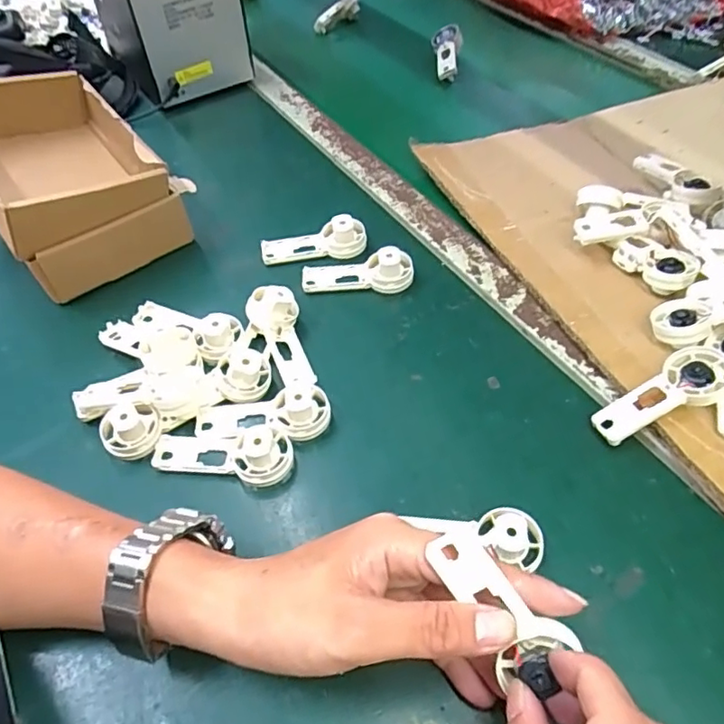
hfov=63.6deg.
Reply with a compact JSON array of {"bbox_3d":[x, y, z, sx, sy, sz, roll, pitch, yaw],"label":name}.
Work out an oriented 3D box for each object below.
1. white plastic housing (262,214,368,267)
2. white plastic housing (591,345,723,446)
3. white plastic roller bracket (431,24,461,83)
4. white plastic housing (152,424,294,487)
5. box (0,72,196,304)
[{"bbox_3d":[-0.044,-0.108,0.516,0.092,0.025,0.031,-2,50,1],"label":"white plastic housing"},{"bbox_3d":[0.201,0.022,0.388,0.097,0.012,0.039,-31,54,0],"label":"white plastic housing"},{"bbox_3d":[0.113,-0.413,0.785,0.039,0.021,0.093,3,66,6],"label":"white plastic roller bracket"},{"bbox_3d":[-0.094,0.062,0.391,0.094,0.032,0.039,-1,50,2],"label":"white plastic housing"},{"bbox_3d":[-0.259,-0.163,0.514,0.146,0.121,0.166,-36,57,-24],"label":"box"}]

